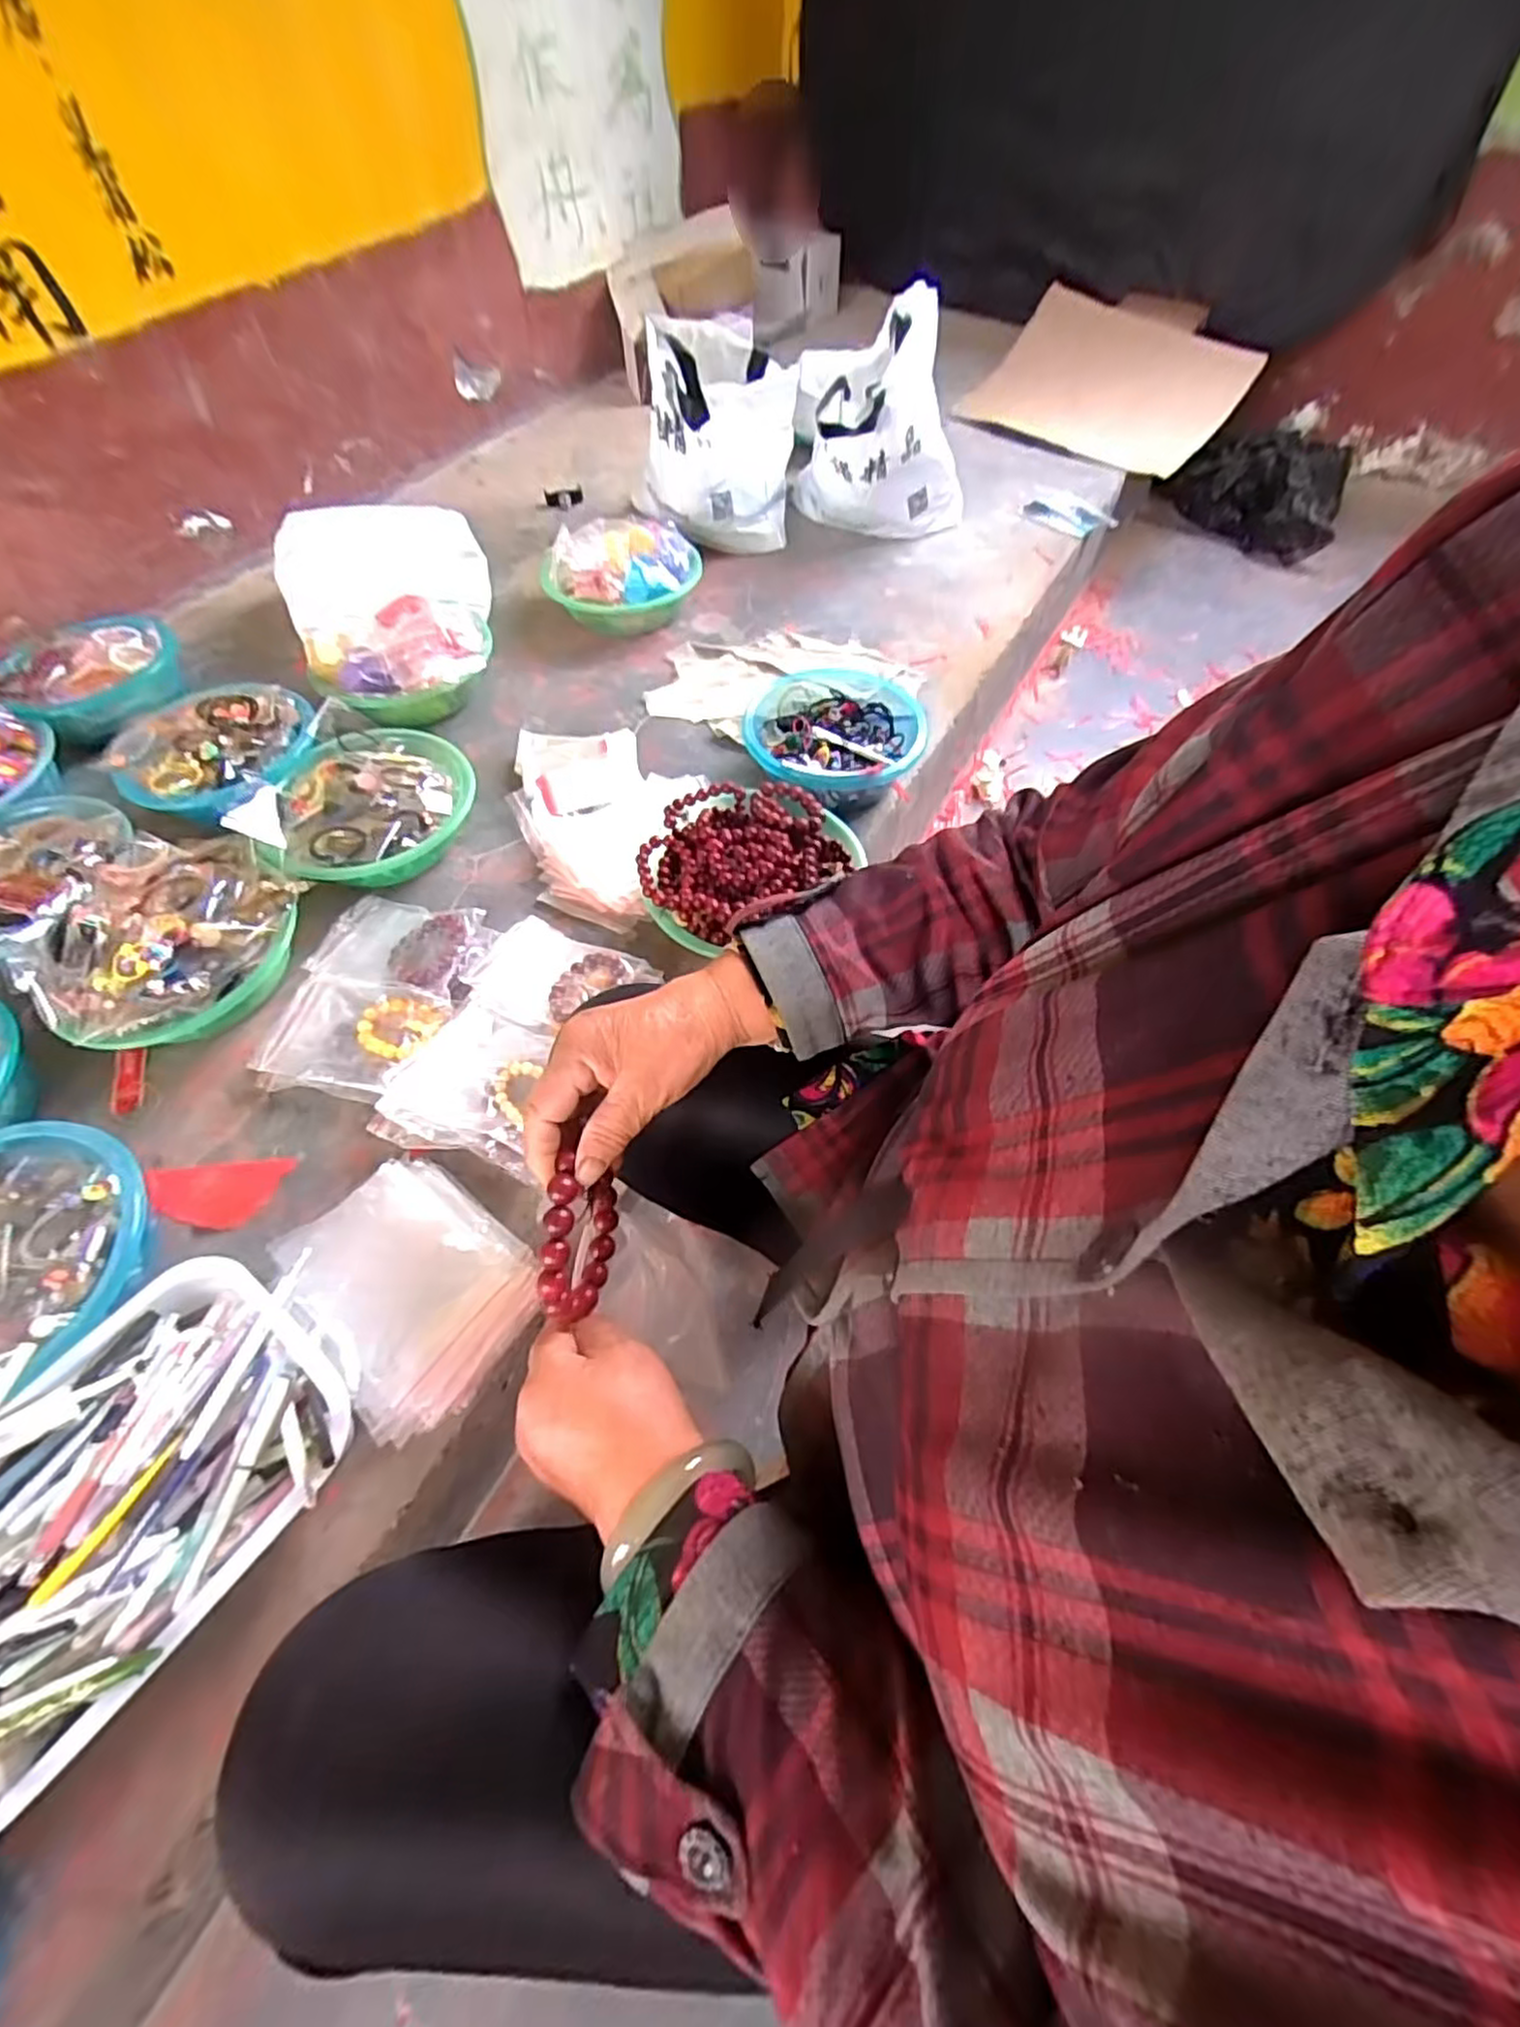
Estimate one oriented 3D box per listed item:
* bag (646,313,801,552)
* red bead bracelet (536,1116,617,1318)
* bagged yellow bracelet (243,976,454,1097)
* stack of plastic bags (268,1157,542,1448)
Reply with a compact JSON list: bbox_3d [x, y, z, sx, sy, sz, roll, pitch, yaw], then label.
[{"bbox_3d":[-0.061,-0.990,1.228,0.224,0.246,0.310,4,58,4],"label":"bag"},{"bbox_3d":[-0.092,0.110,0.374,0.018,0.078,0.086,2,58,3],"label":"red bead bracelet"},{"bbox_3d":[-0.405,0.017,0.720,0.157,0.016,0.116,11,59,10],"label":"bagged yellow bracelet"},{"bbox_3d":[-0.290,0.222,0.597,0.197,0.023,0.159,34,65,21],"label":"stack of plastic bags"}]

